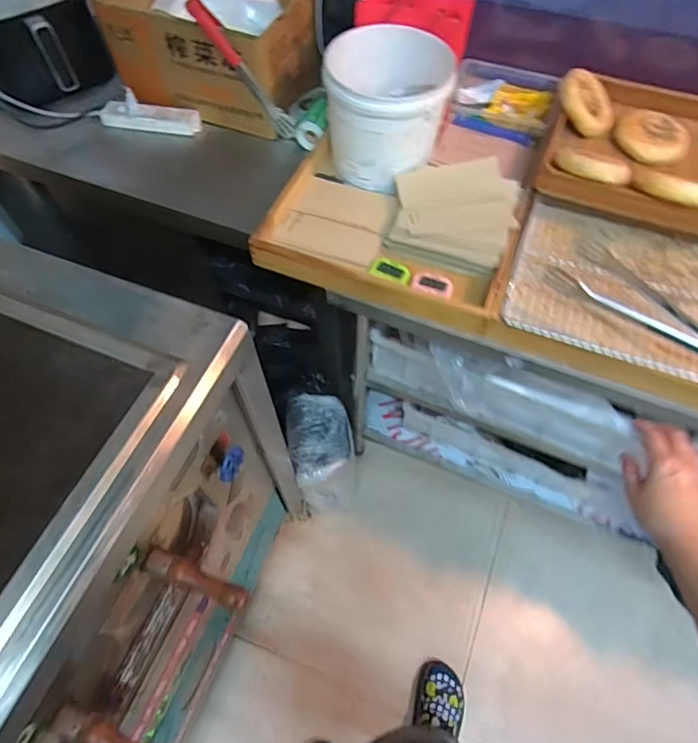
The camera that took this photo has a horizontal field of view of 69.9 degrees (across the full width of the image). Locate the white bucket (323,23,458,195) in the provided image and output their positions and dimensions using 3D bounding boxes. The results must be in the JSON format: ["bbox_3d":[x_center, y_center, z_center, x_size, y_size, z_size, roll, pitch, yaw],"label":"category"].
[{"bbox_3d":[0.065,-0.457,0.893,0.222,0.163,0.197,1,59,2],"label":"white bucket"}]

